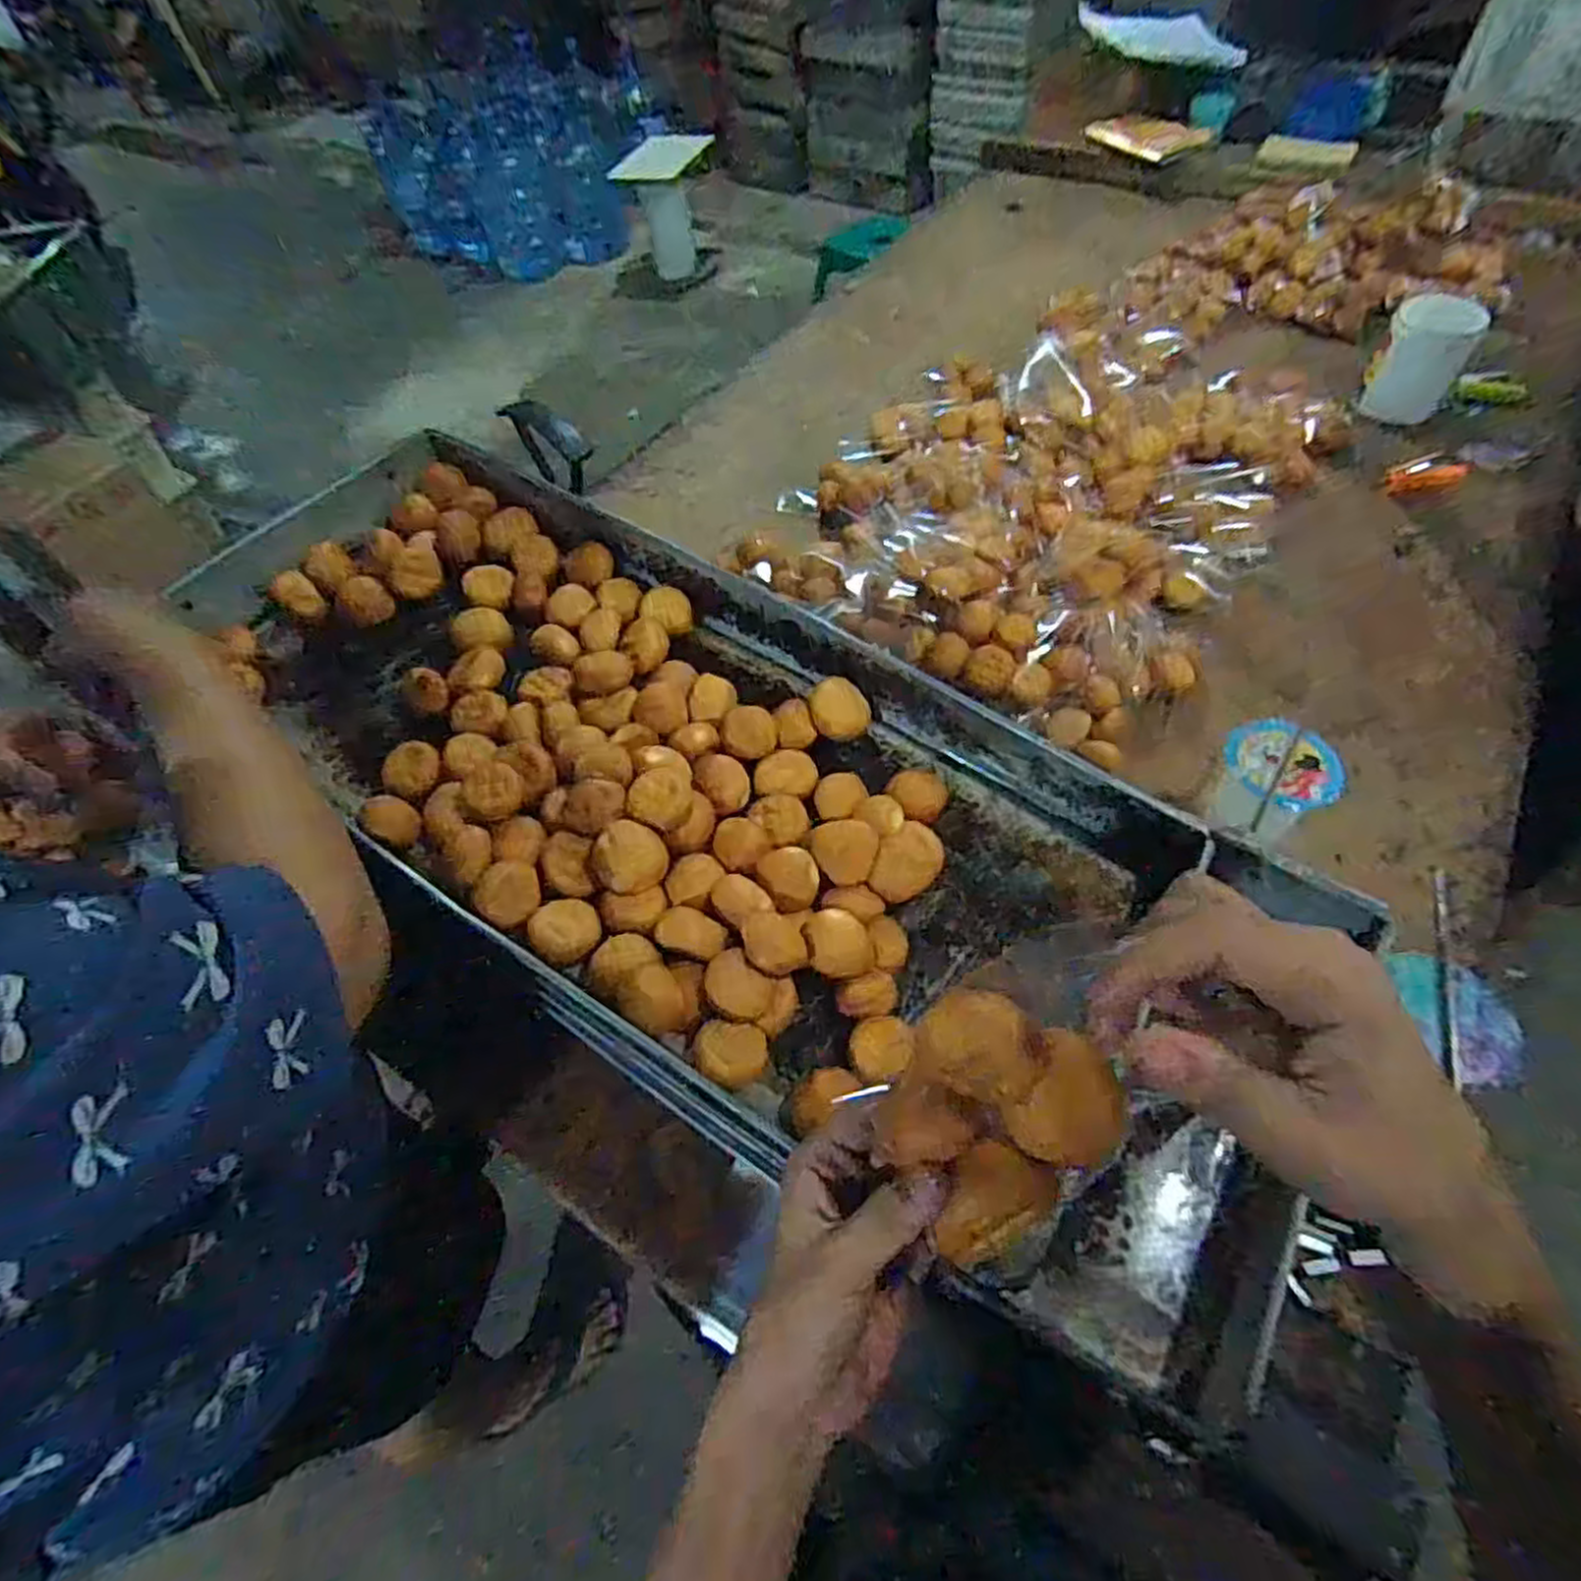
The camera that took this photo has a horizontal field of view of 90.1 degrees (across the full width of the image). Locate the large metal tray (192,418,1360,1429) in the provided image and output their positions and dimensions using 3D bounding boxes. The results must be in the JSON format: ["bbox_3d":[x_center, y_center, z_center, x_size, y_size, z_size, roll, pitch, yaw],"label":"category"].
[{"bbox_3d":[-0.077,0.012,0.640,0.977,0.110,0.414,31,64,22],"label":"large metal tray"}]

